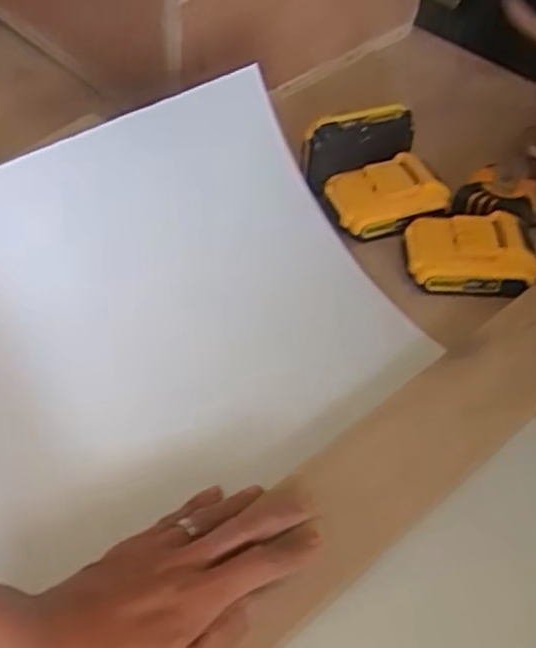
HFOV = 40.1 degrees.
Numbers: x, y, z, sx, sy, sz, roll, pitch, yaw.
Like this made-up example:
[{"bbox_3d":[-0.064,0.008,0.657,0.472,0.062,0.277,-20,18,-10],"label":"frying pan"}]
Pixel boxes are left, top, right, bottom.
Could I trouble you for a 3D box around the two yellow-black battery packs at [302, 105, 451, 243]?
[{"bbox_3d":[0.101,-0.147,0.702,0.113,0.067,0.116,-17,51,-18],"label":"two yellow-black battery packs"}]

